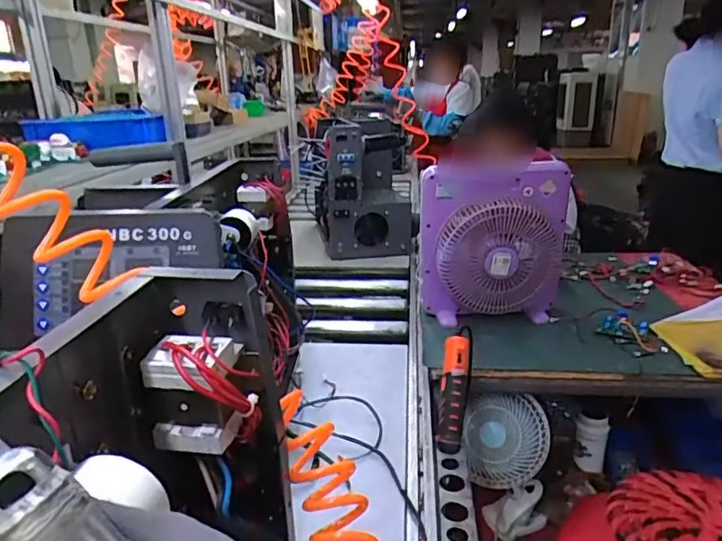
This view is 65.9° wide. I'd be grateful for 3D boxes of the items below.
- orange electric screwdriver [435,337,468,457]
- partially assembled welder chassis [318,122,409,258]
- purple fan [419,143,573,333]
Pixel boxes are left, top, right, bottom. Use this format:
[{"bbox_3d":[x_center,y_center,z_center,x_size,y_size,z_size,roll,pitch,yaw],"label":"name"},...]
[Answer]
[{"bbox_3d":[0.158,0.211,0.963,0.043,0.193,0.039,4,-9,16],"label":"orange electric screwdriver"},{"bbox_3d":[0.011,-0.270,1.844,0.300,0.403,0.243,-6,20,-13],"label":"partially assembled welder chassis"},{"bbox_3d":[0.296,-0.065,1.249,0.306,0.339,0.159,4,20,16],"label":"purple fan"}]

